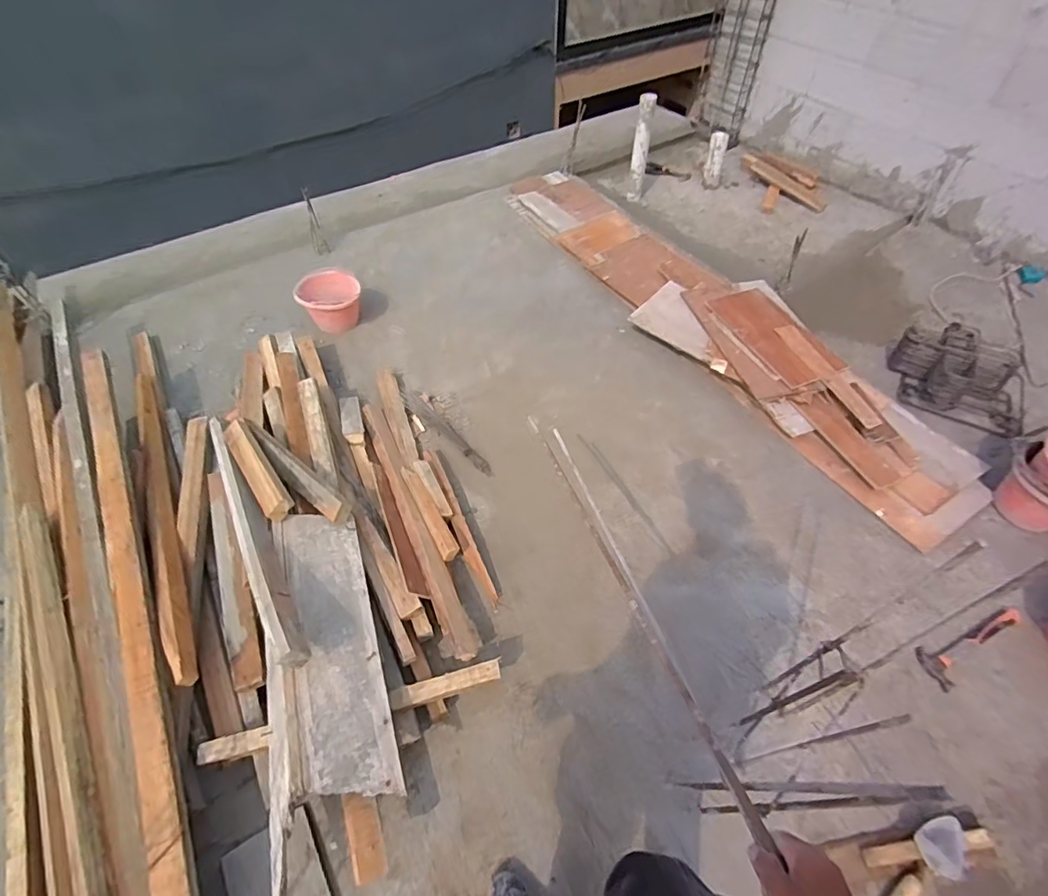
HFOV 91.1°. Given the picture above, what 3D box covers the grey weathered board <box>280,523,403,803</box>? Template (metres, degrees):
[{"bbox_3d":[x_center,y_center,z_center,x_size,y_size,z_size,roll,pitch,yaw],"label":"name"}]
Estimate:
[{"bbox_3d":[-0.415,0.411,1.135,0.171,0.023,0.637,2,43,-33],"label":"grey weathered board"}]

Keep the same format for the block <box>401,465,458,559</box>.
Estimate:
[{"bbox_3d":[-0.274,0.183,1.491,0.053,0.039,0.349,-23,56,-17],"label":"block"}]

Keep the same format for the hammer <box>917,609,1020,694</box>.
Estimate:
[{"bbox_3d":[1.167,0.512,1.326,0.322,0.034,0.103,-18,52,-13],"label":"hammer"}]

